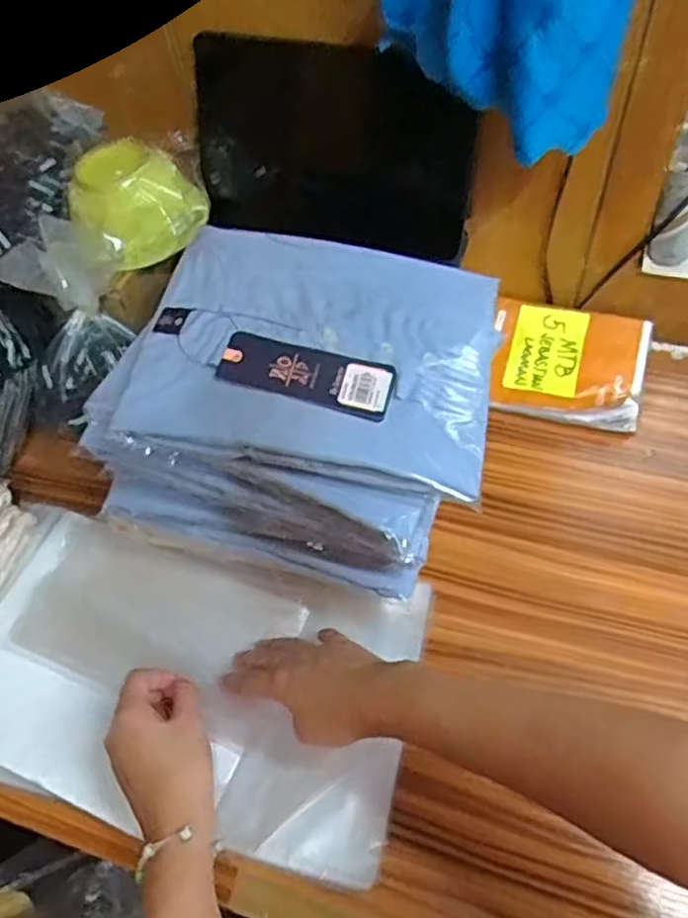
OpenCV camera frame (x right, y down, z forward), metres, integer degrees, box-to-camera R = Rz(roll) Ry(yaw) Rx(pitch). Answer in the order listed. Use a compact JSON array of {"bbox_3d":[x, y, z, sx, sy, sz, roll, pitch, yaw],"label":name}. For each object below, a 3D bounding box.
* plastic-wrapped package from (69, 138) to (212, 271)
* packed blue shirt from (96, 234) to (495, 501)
[{"bbox_3d":[-0.181,-0.228,0.635,0.115,0.067,0.129,-31,58,-16],"label":"plastic-wrapped package"},{"bbox_3d":[-0.026,-0.081,0.515,0.271,0.044,0.211,6,55,9],"label":"packed blue shirt"}]

